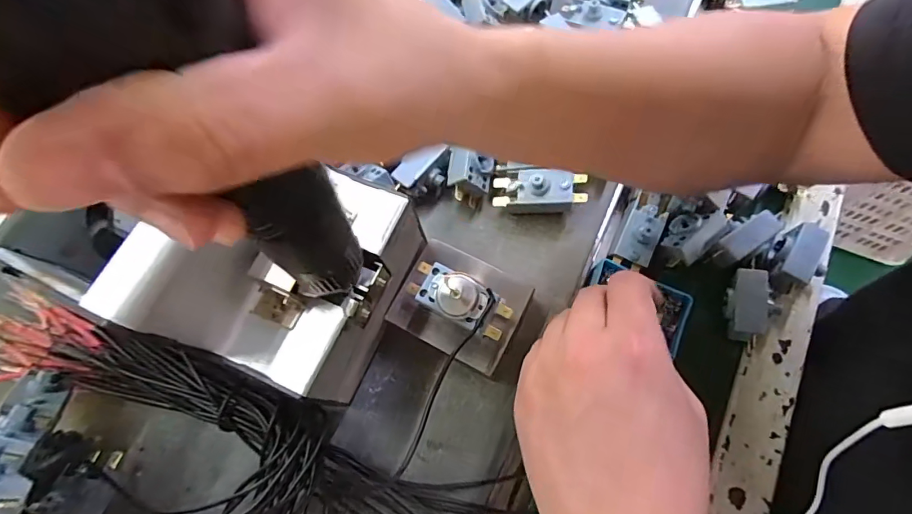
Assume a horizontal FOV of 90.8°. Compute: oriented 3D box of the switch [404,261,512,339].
[{"bbox_3d":[0.001,0.027,0.284,0.066,0.032,0.027,28,73,13],"label":"switch"}]

